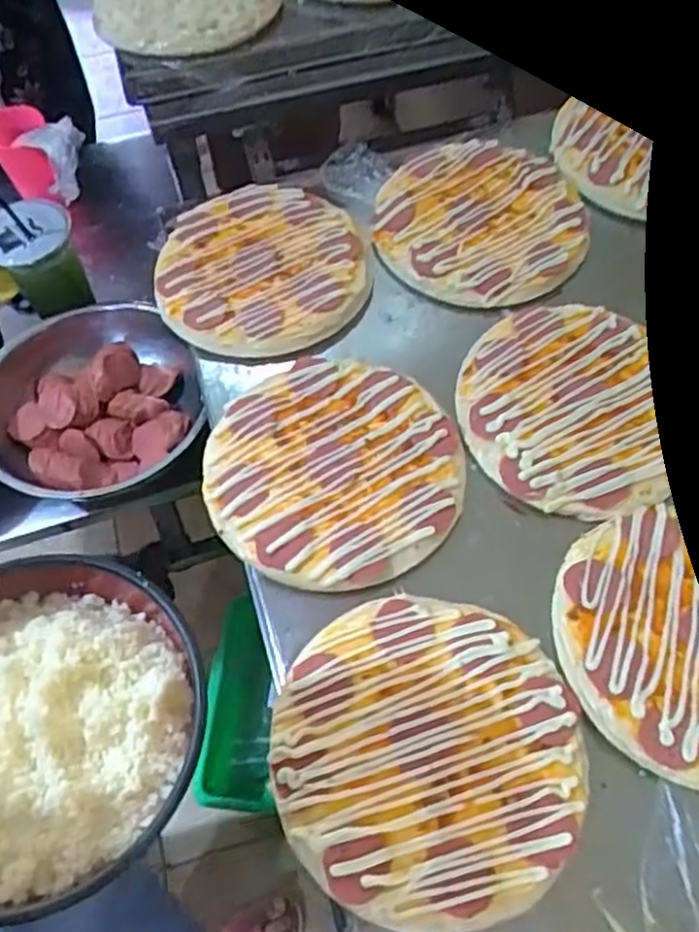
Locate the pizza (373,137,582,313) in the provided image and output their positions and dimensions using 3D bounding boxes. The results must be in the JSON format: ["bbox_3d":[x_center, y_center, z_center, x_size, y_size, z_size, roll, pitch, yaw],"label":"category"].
[{"bbox_3d":[0.118,-0.231,0.681,0.184,0.016,0.178,0,69,0],"label":"pizza"}]

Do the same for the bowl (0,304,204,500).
[{"bbox_3d":[-0.268,-0.064,0.747,0.222,0.089,0.231,0,69,0],"label":"bowl"}]

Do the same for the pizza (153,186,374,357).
[{"bbox_3d":[-0.078,-0.180,0.663,0.191,0.019,0.172,-17,70,-7],"label":"pizza"}]

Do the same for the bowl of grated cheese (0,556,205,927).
[{"bbox_3d":[-0.129,0.113,0.310,0.123,0.048,0.140,34,72,12],"label":"bowl of grated cheese"}]

